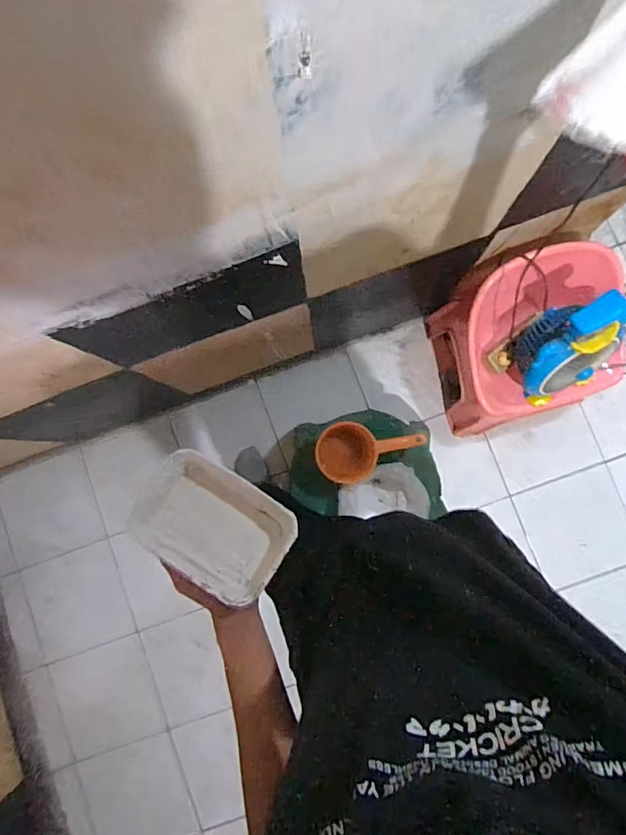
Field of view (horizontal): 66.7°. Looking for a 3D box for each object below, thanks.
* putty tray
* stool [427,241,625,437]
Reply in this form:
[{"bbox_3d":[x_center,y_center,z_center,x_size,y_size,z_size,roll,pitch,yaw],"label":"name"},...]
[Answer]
[{"bbox_3d":[-0.113,0.122,0.546,0.172,0.047,0.113,30,88,4],"label":"putty tray"},{"bbox_3d":[0.536,-0.176,1.226,0.350,0.422,0.355,-16,85,1],"label":"stool"}]

